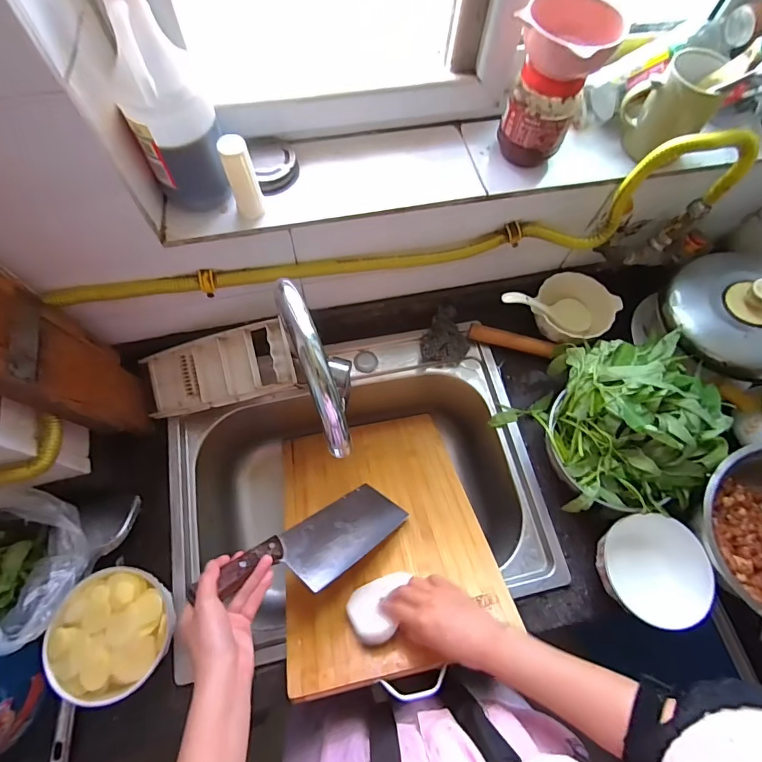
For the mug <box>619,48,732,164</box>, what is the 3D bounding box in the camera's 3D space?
[{"bbox_3d":[0.365,-0.356,0.542,0.094,0.104,0.080,29,69,9],"label":"mug"}]

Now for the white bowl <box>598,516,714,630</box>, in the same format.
[{"bbox_3d":[0.361,0.263,0.578,0.137,0.063,0.141,1,68,-2],"label":"white bowl"}]

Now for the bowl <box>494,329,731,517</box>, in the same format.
[{"bbox_3d":[0.333,0.058,0.598,0.216,0.164,0.239,-24,71,-12],"label":"bowl"}]

